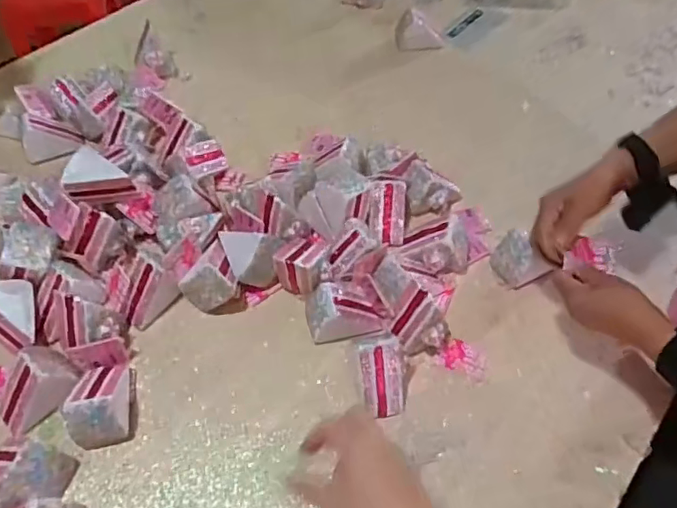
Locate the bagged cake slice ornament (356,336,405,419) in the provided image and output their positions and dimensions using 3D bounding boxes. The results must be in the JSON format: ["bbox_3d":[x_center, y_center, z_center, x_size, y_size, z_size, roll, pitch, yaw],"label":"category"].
[{"bbox_3d":[0.049,0.137,0.613,0.054,0.062,0.073,-7,53,-6],"label":"bagged cake slice ornament"}]

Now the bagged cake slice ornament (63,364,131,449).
[{"bbox_3d":[-0.261,0.158,0.597,0.060,0.063,0.093,-6,53,-4],"label":"bagged cake slice ornament"}]

